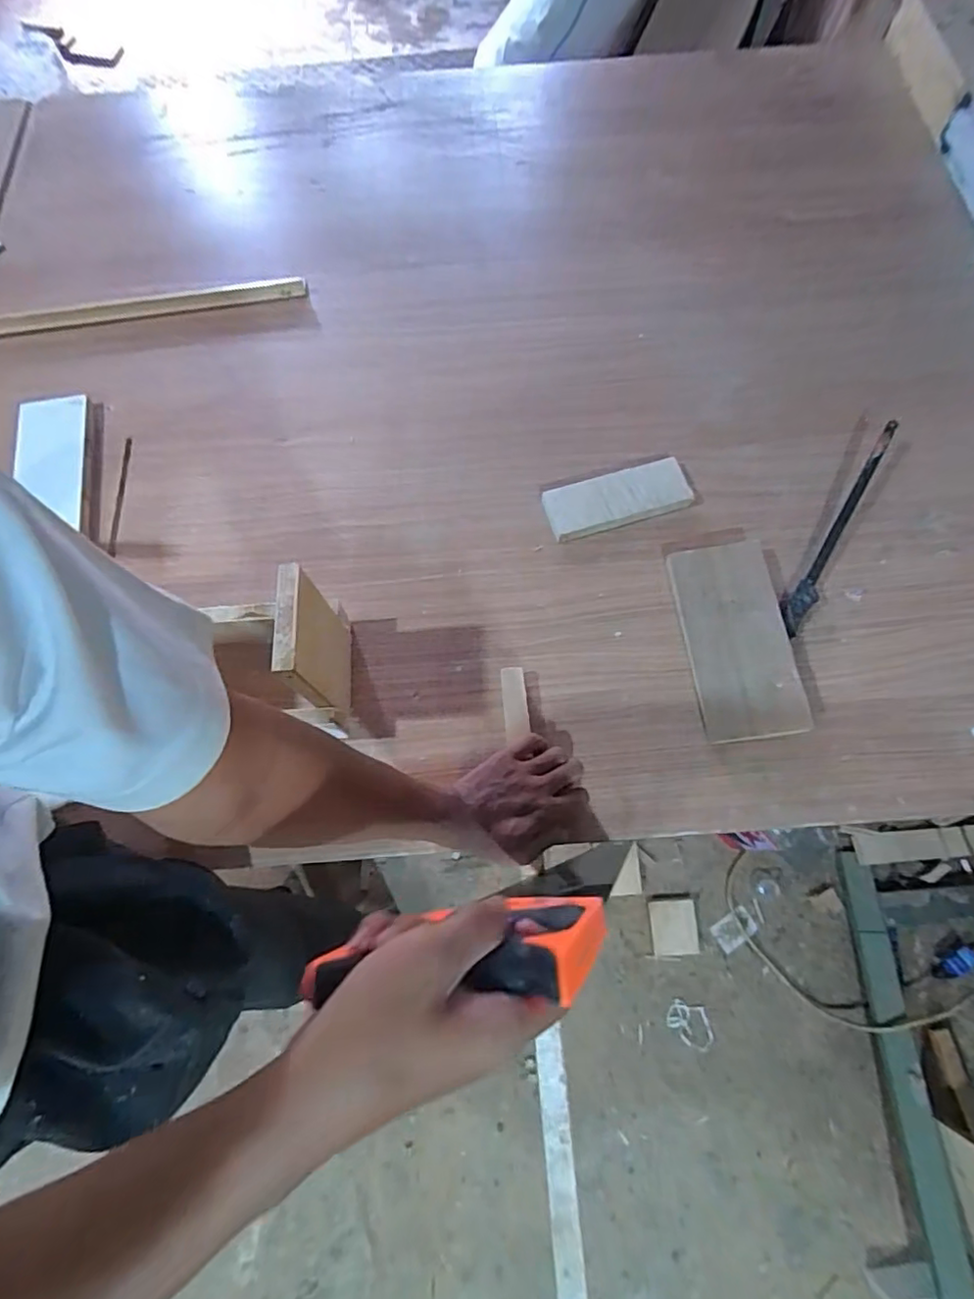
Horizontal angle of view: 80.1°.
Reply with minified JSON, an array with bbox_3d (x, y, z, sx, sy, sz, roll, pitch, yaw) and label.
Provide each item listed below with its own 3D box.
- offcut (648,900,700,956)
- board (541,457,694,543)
[{"bbox_3d":[0.386,0.574,1.197,0.091,0.016,0.102,-3,70,0],"label":"offcut"},{"bbox_3d":[0.149,-0.172,0.667,0.163,0.025,0.063,-14,72,-2],"label":"board"}]

